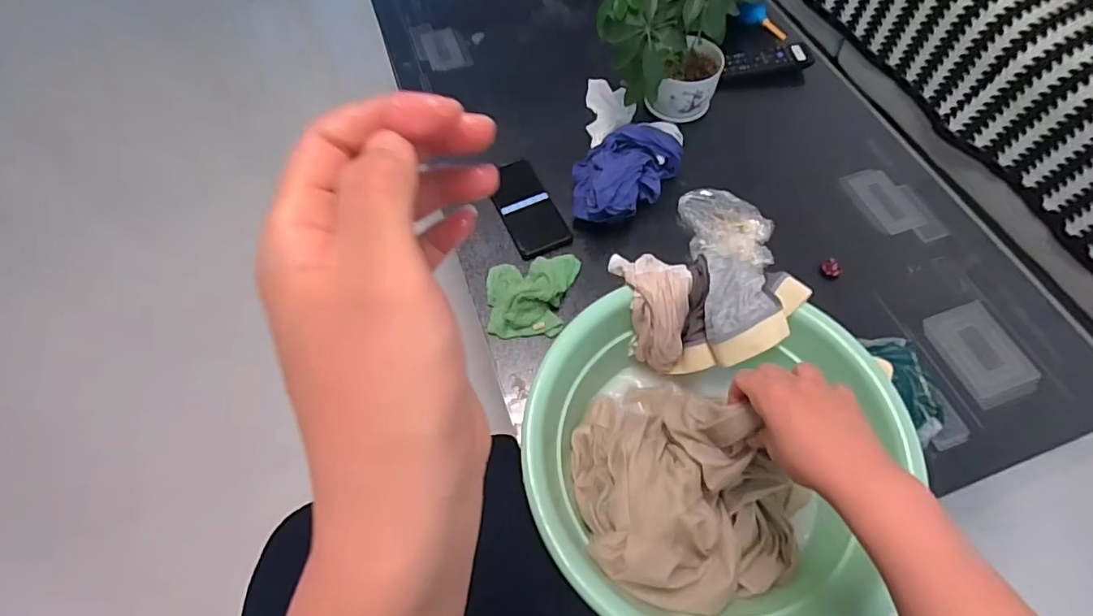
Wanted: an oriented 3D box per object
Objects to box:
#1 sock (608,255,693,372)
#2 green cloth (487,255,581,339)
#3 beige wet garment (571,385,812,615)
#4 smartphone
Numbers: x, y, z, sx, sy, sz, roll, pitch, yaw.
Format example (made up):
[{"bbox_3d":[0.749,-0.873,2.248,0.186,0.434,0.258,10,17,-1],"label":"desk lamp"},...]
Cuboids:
[{"bbox_3d":[0.121,-0.006,0.590,0.073,0.087,0.121,-19,63,-8],"label":"sock"},{"bbox_3d":[-0.017,-0.022,0.689,0.118,0.044,0.108,-3,62,0],"label":"green cloth"},{"bbox_3d":[0.118,0.167,0.487,0.174,0.142,0.222,-37,67,-17],"label":"beige wet garment"},{"bbox_3d":[-0.031,-0.148,0.778,0.076,0.011,0.173,-22,63,-10],"label":"smartphone"}]

